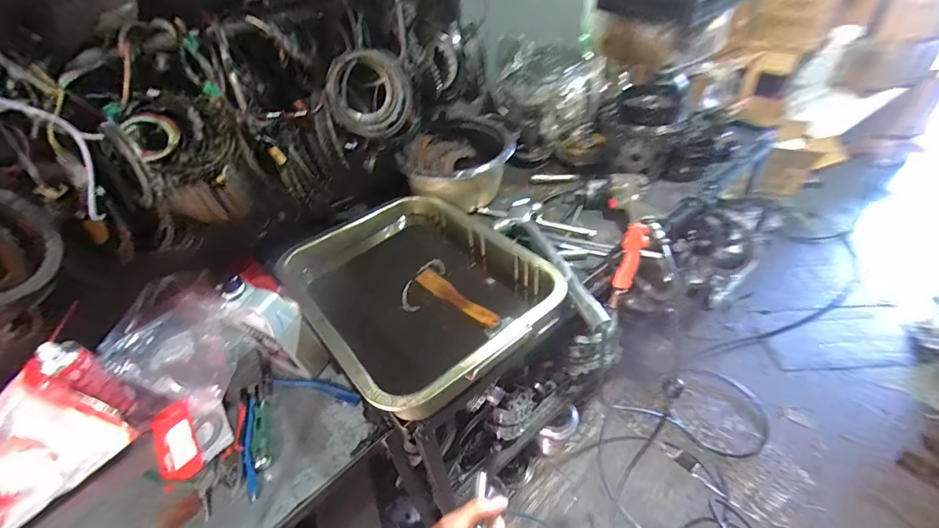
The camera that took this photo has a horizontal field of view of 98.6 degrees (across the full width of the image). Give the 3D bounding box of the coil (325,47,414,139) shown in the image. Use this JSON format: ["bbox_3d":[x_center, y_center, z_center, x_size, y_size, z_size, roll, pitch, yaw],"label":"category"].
[{"bbox_3d":[-0.196,-0.338,0.820,0.076,0.175,0.157,19,84,58],"label":"coil"}]

